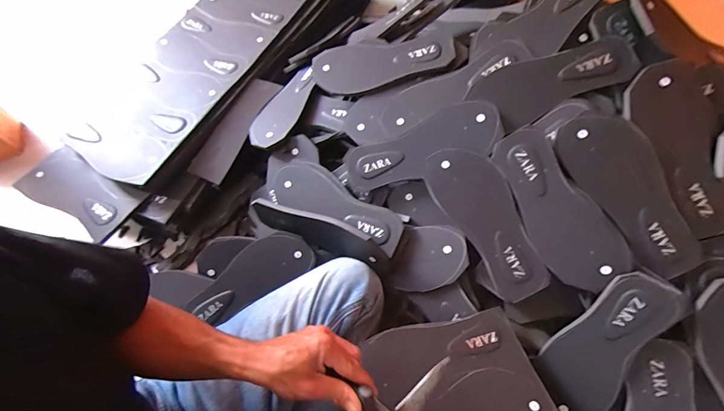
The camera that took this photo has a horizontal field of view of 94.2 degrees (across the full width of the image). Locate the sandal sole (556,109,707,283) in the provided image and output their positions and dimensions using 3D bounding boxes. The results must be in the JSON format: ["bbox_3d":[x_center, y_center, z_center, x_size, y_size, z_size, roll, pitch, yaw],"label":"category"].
[{"bbox_3d":[0.373,-0.017,0.468,0.099,0.016,0.245,-30,83,9],"label":"sandal sole"}]

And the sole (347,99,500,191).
[{"bbox_3d":[0.092,-0.093,0.543,0.246,0.016,0.083,-19,89,15],"label":"sole"}]

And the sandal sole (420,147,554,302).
[{"bbox_3d":[0.191,0.020,0.512,0.097,0.012,0.245,-33,81,14],"label":"sandal sole"}]

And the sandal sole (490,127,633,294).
[{"bbox_3d":[0.276,0.006,0.485,0.096,0.010,0.241,-35,80,18],"label":"sandal sole"}]

